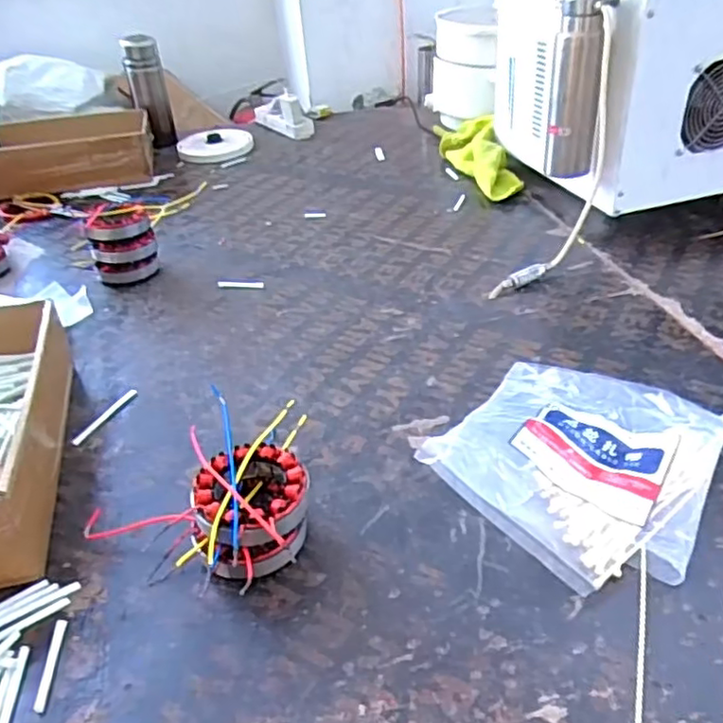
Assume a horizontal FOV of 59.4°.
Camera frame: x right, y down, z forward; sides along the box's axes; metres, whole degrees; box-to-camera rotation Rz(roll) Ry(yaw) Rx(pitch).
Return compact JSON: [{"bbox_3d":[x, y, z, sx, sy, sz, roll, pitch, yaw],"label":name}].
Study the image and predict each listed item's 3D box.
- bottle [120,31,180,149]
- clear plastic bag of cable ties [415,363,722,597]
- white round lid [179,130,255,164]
[{"bbox_3d":[-0.450,-0.568,1.342,0.077,0.206,0.073,-10,36,-7],"label":"bottle"},{"bbox_3d":[0.189,0.068,0.538,0.196,0.065,0.250,17,42,27],"label":"clear plastic bag of cable ties"},{"bbox_3d":[-0.313,-0.468,1.363,0.157,0.030,0.157,-3,36,2],"label":"white round lid"}]

